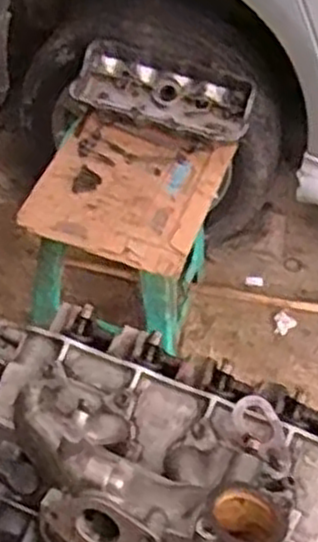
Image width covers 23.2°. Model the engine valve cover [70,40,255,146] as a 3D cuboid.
[{"bbox_3d":[0.006,-0.322,1.429,0.327,0.075,0.126,16,51,11],"label":"engine valve cover"}]

